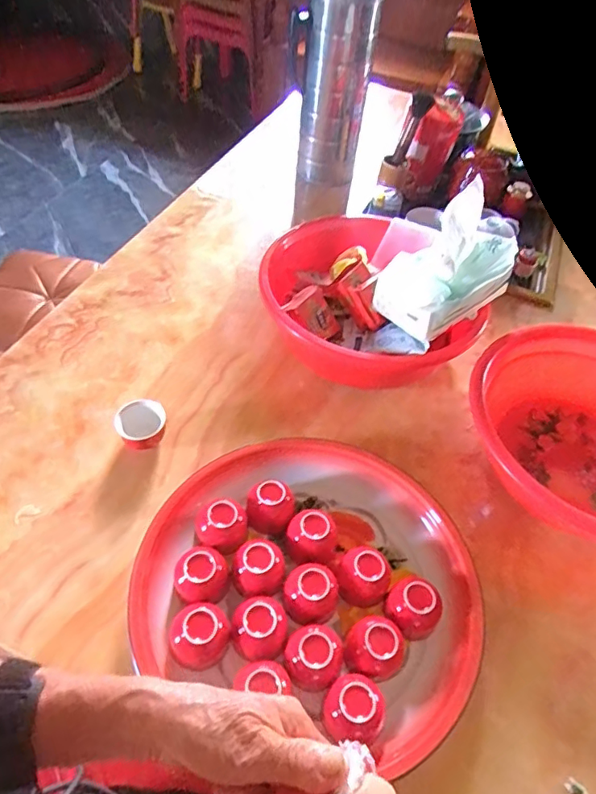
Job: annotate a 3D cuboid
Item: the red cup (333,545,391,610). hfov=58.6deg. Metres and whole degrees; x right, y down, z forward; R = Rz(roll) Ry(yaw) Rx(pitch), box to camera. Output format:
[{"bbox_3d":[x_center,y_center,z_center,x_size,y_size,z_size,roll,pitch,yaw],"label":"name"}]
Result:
[{"bbox_3d":[0.064,0.181,0.536,0.051,0.045,0.050,3,50,-3],"label":"red cup"}]

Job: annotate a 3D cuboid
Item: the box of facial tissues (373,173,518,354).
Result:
[{"bbox_3d":[0.182,-0.158,0.664,0.186,0.147,0.102,-32,60,-28],"label":"box of facial tissues"}]

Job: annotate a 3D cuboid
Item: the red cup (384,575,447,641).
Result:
[{"bbox_3d":[0.115,0.206,0.517,0.052,0.036,0.048,3,50,-3],"label":"red cup"}]

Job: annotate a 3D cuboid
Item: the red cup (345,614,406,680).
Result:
[{"bbox_3d":[0.072,0.232,0.493,0.057,0.038,0.052,3,50,-3],"label":"red cup"}]

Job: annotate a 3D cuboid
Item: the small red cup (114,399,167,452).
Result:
[{"bbox_3d":[-0.183,0.035,0.624,0.054,0.039,0.050,3,50,-3],"label":"small red cup"}]

